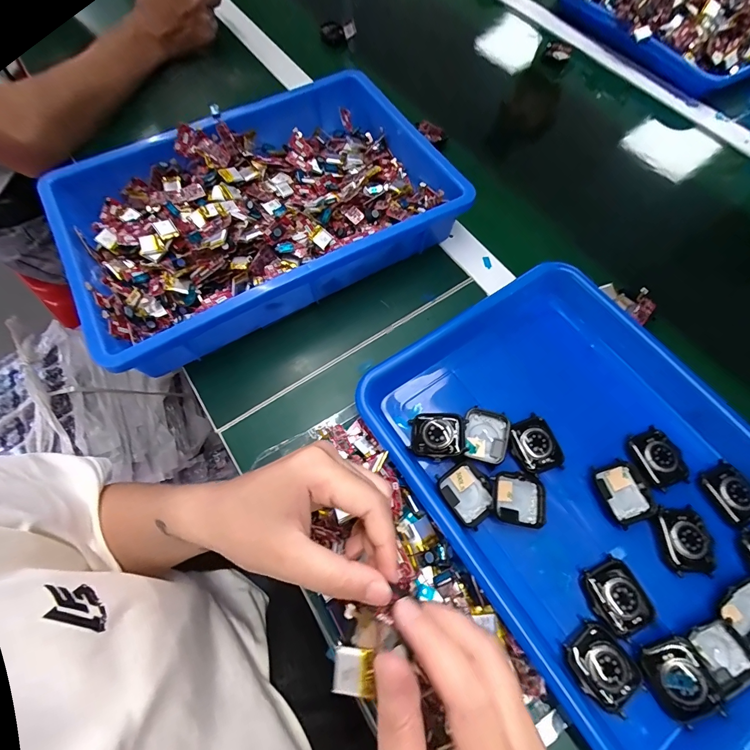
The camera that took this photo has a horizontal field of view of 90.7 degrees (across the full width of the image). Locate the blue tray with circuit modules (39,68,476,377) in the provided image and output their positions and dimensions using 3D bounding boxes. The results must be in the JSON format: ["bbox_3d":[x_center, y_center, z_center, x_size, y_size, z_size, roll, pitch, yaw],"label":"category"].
[{"bbox_3d":[-0.113,-0.177,0.383,0.368,0.062,0.253,-27,70,-13],"label":"blue tray with circuit modules"}]

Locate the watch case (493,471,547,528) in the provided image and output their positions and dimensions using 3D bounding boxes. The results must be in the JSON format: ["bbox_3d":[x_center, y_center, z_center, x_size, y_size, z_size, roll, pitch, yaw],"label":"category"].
[{"bbox_3d":[0.110,0.094,0.281,0.041,0.011,0.038,2,66,-1],"label":"watch case"}]

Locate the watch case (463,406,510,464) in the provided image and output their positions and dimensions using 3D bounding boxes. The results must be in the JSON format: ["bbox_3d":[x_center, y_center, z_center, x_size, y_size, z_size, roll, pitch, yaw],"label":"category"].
[{"bbox_3d":[0.091,0.050,0.302,0.034,0.013,0.042,12,66,4],"label":"watch case"}]

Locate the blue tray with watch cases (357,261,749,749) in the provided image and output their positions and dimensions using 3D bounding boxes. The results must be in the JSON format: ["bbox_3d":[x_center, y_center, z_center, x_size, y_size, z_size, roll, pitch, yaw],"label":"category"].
[{"bbox_3d":[0.179,0.073,0.303,0.270,0.054,0.319,-32,71,-14],"label":"blue tray with watch cases"}]

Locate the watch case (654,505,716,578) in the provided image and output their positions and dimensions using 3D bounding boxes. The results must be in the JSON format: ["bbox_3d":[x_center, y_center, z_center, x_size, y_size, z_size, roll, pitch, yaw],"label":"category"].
[{"bbox_3d":[0.229,0.122,0.271,0.033,0.007,0.045,-4,66,-3],"label":"watch case"}]

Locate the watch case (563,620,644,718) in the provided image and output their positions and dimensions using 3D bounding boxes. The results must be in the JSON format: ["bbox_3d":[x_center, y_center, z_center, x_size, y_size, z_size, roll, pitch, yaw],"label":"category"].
[{"bbox_3d":[0.151,0.192,0.243,0.037,0.008,0.043,-39,73,-17],"label":"watch case"}]

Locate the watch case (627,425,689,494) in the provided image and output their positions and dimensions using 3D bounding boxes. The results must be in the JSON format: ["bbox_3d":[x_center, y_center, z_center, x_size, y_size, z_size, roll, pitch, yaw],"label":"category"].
[{"bbox_3d":[0.226,0.066,0.295,0.034,0.006,0.045,-23,69,-11],"label":"watch case"}]

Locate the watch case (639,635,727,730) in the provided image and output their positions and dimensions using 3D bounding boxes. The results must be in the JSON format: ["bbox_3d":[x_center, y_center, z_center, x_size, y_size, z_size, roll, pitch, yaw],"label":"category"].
[{"bbox_3d":[0.196,0.196,0.237,0.036,0.011,0.042,-28,67,5],"label":"watch case"}]

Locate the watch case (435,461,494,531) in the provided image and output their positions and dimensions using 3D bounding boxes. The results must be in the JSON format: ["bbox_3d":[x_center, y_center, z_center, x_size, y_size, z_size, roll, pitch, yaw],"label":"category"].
[{"bbox_3d":[0.071,0.091,0.285,0.033,0.008,0.043,-30,70,-14],"label":"watch case"}]

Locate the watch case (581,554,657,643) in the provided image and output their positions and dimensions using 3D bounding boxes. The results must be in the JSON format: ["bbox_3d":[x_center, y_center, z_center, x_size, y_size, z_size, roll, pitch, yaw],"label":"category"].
[{"bbox_3d":[0.170,0.155,0.257,0.036,0.008,0.044,-20,68,-10],"label":"watch case"}]

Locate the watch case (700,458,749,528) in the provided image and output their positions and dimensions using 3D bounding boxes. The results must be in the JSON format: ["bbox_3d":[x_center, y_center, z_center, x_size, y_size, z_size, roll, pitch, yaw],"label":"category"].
[{"bbox_3d":[0.275,0.091,0.282,0.030,0.005,0.044,-20,68,-10],"label":"watch case"}]

